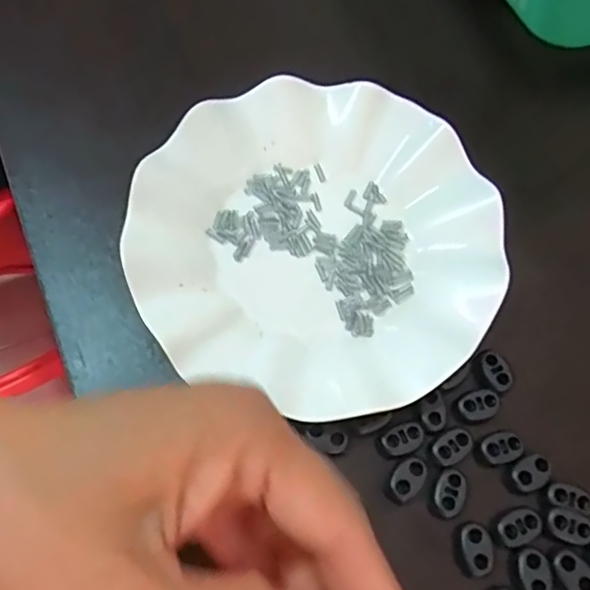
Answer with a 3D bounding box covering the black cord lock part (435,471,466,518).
[{"bbox_3d":[0.069,0.087,0.267,0.012,0.005,0.019,18,67,5],"label":"black cord lock part"}]

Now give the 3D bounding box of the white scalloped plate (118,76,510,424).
[{"bbox_3d":[0.012,-0.032,0.306,0.176,0.019,0.175,1,67,-2],"label":"white scalloped plate"}]

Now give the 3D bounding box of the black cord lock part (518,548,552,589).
[{"bbox_3d":[0.101,0.118,0.255,0.012,0.004,0.020,1,67,-2],"label":"black cord lock part"}]

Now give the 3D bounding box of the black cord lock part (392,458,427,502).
[{"bbox_3d":[0.051,0.082,0.270,0.019,0.009,0.013,-41,74,-18],"label":"black cord lock part"}]

